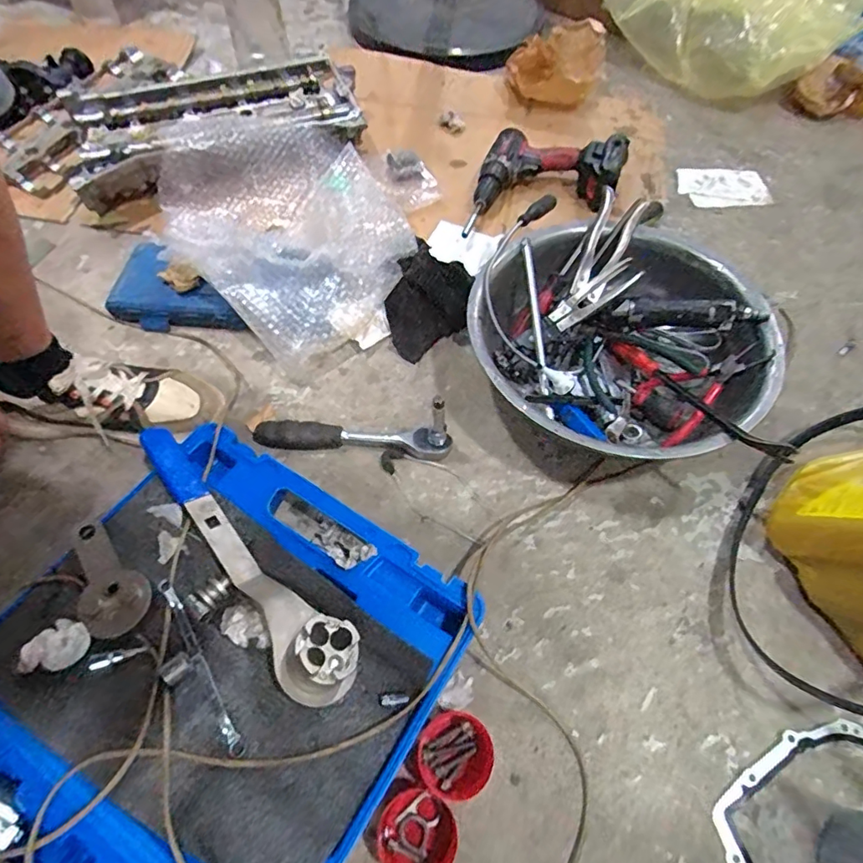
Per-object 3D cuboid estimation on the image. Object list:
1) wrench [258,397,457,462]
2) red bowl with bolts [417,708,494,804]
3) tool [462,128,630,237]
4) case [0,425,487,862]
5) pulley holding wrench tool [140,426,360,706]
[{"bbox_3d":[-0.097,-0.001,0.636,0.244,0.065,0.052,1,60,1],"label":"wrench"},{"bbox_3d":[0.022,0.298,0.477,0.066,0.041,0.067,0,60,0],"label":"red bowl with bolts"},{"bbox_3d":[0.185,-0.398,0.850,0.224,0.083,0.246,16,61,9],"label":"tool"},{"bbox_3d":[-0.286,0.320,0.444,0.402,0.085,0.659,30,64,15],"label":"case"},{"bbox_3d":[-0.198,0.116,0.519,0.068,0.054,0.351,-39,68,-20],"label":"pulley holding wrench tool"}]

